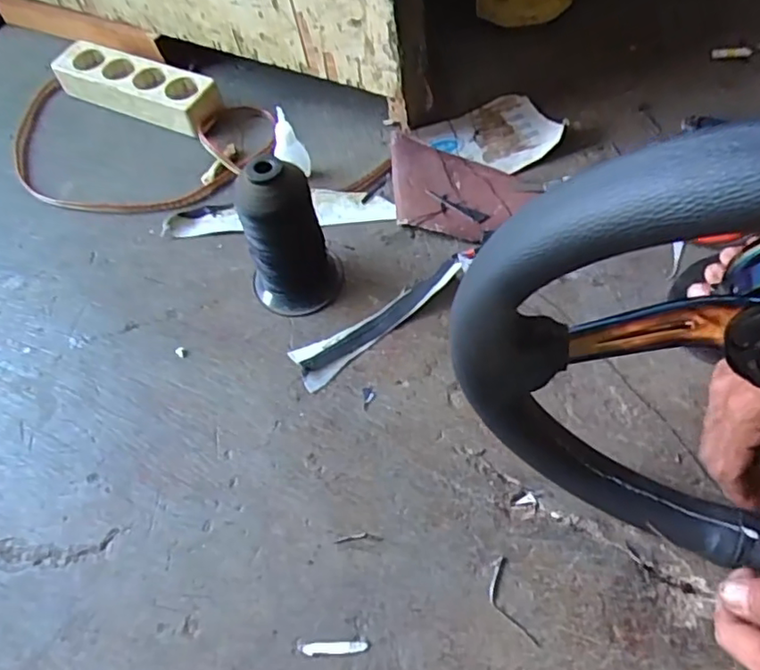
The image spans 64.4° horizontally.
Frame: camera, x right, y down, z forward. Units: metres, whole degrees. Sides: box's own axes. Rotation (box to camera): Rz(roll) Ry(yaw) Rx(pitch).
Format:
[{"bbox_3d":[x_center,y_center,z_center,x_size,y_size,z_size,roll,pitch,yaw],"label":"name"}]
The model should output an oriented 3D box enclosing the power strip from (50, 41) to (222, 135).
[{"bbox_3d":[-0.270,-0.277,0.679,0.199,0.048,0.058,21,64,16],"label":"power strip"}]

